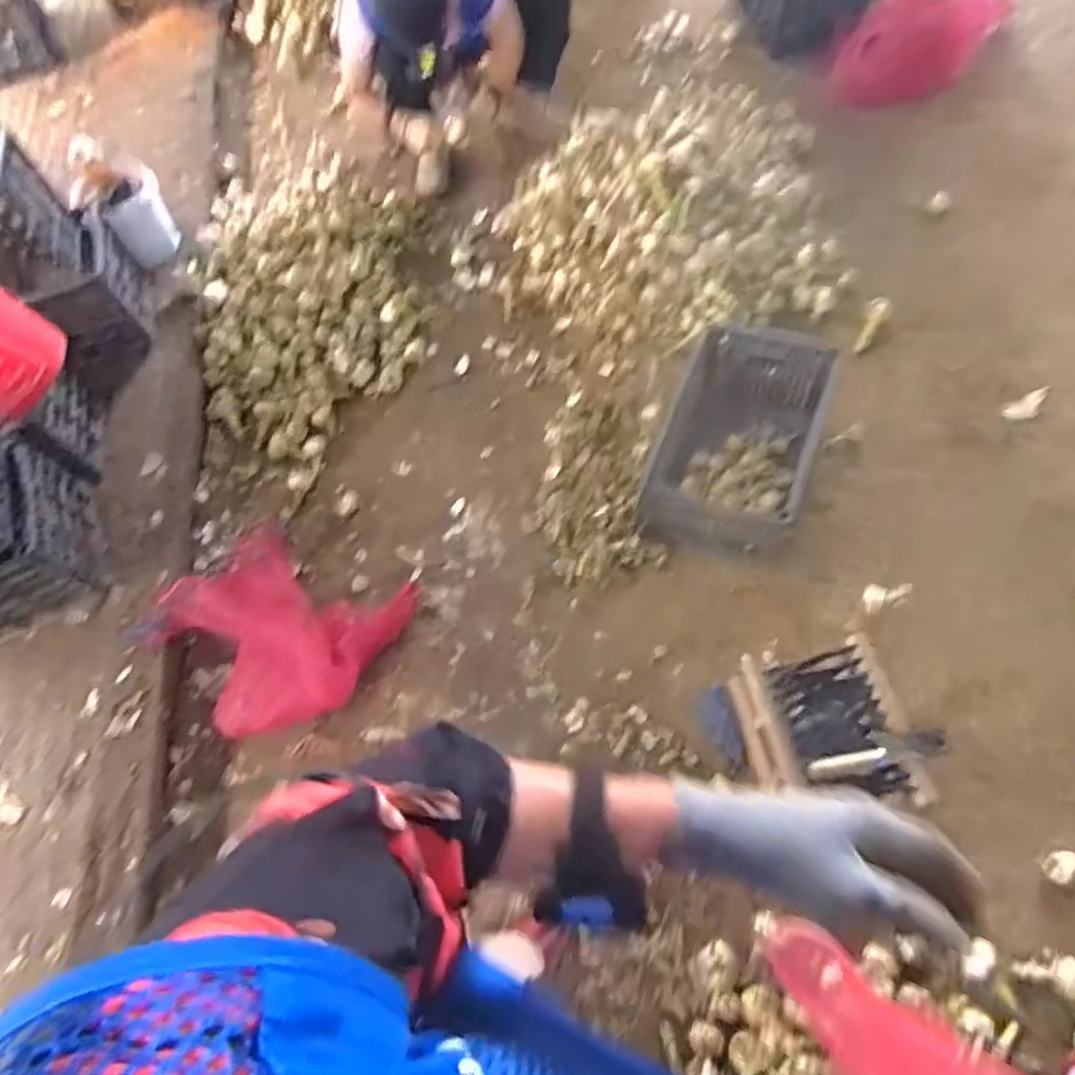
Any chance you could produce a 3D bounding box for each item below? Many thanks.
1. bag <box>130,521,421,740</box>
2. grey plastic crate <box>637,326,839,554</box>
[{"bbox_3d":[-0.554,0.178,1.381,0.475,0.152,0.405,23,67,14],"label":"bag"},{"bbox_3d":[0.439,-0.219,1.492,0.318,0.211,0.460,15,65,11],"label":"grey plastic crate"}]

